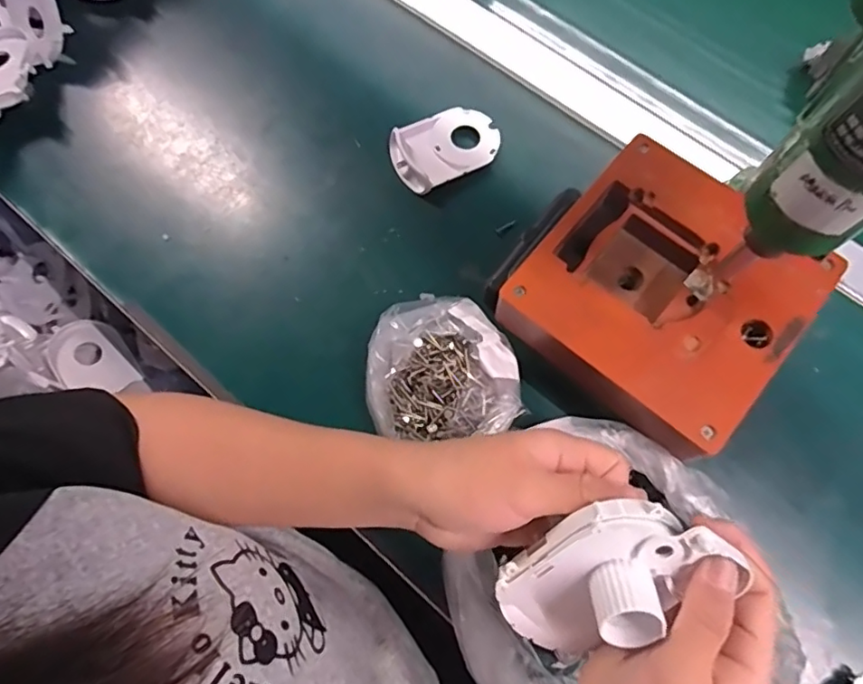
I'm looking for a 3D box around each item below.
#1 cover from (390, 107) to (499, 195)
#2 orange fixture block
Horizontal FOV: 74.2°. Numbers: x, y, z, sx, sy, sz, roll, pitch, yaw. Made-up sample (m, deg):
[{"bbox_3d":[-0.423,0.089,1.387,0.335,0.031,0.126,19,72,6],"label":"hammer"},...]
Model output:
[{"bbox_3d":[0.011,-0.155,0.455,0.084,0.014,0.057,-27,74,-7],"label":"cover"},{"bbox_3d":[0.143,-0.026,0.376,0.156,0.075,0.158,40,78,13],"label":"orange fixture block"}]

